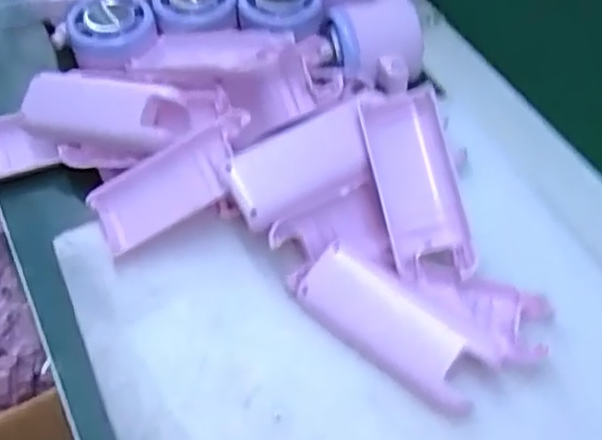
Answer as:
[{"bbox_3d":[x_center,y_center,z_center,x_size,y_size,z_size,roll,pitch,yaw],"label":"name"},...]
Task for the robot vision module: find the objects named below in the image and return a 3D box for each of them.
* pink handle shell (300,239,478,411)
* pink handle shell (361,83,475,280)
[{"bbox_3d":[0.046,0.055,0.370,0.102,0.022,0.031,35,62,24],"label":"pink handle shell"},{"bbox_3d":[0.062,-0.020,0.392,0.042,0.015,0.103,-13,81,-8],"label":"pink handle shell"}]

